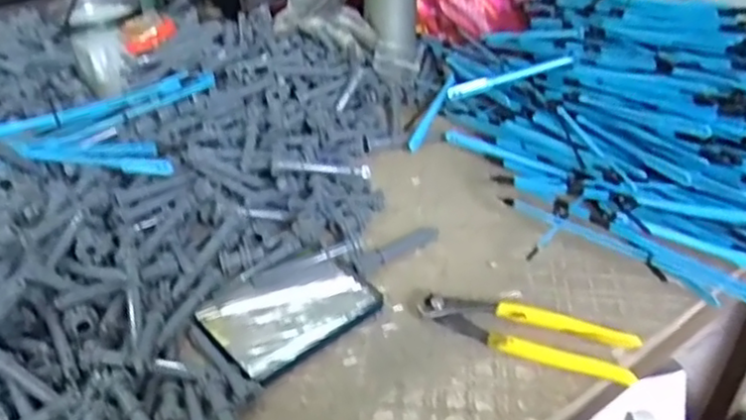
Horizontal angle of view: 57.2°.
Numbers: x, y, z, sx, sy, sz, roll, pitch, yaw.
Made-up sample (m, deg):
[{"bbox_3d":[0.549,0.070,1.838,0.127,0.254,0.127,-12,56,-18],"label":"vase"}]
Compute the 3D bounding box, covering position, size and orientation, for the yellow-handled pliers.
[{"bbox_3d":[0.118,0.094,0.530,0.162,0.015,0.048,15,41,17],"label":"yellow-handled pliers"}]

